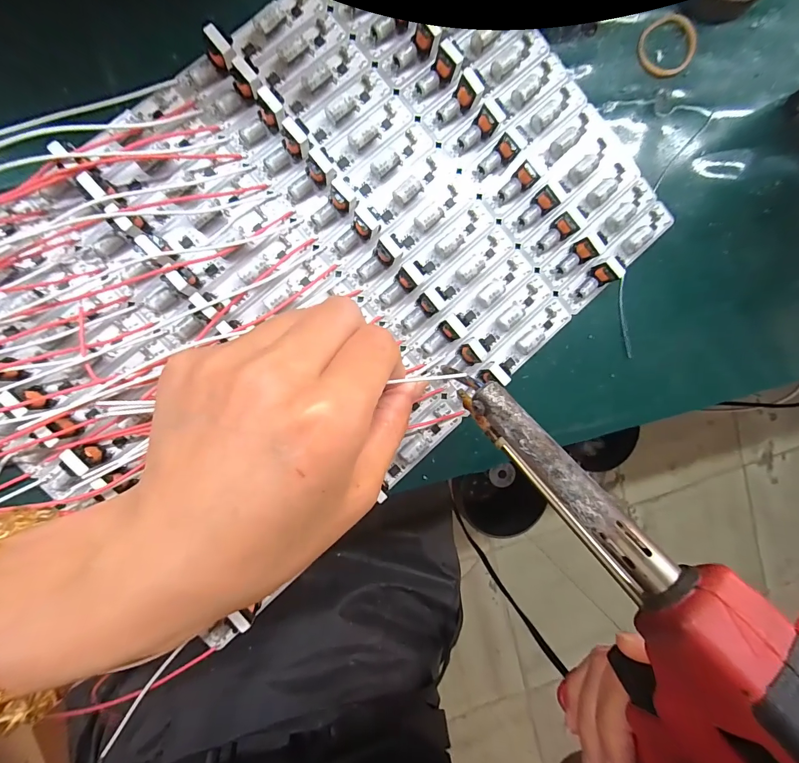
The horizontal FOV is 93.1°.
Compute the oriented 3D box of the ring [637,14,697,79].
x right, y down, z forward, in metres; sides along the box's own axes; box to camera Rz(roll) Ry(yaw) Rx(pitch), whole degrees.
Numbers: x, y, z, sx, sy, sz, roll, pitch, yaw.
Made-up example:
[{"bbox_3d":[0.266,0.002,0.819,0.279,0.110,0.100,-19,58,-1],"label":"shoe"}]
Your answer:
[{"bbox_3d":[0.141,-0.176,0.197,0.036,0.004,0.028,-37,96,-6],"label":"ring"}]

